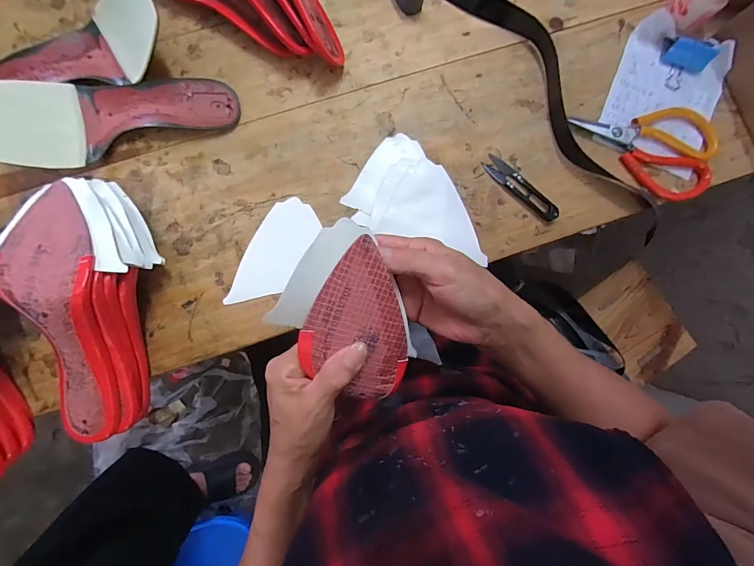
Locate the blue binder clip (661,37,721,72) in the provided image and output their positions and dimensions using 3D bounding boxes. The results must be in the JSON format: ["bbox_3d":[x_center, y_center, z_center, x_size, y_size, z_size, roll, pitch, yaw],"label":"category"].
[{"bbox_3d":[0.374,-0.276,0.405,0.054,0.024,0.022,14,86,-2],"label":"blue binder clip"}]

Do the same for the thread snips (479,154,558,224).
[{"bbox_3d":[0.169,-0.111,0.393,0.104,0.008,0.022,42,86,0],"label":"thread snips"}]

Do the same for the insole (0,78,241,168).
[{"bbox_3d":[-0.270,-0.181,0.341,0.233,0.070,0.084,-19,88,-4],"label":"insole"}]

